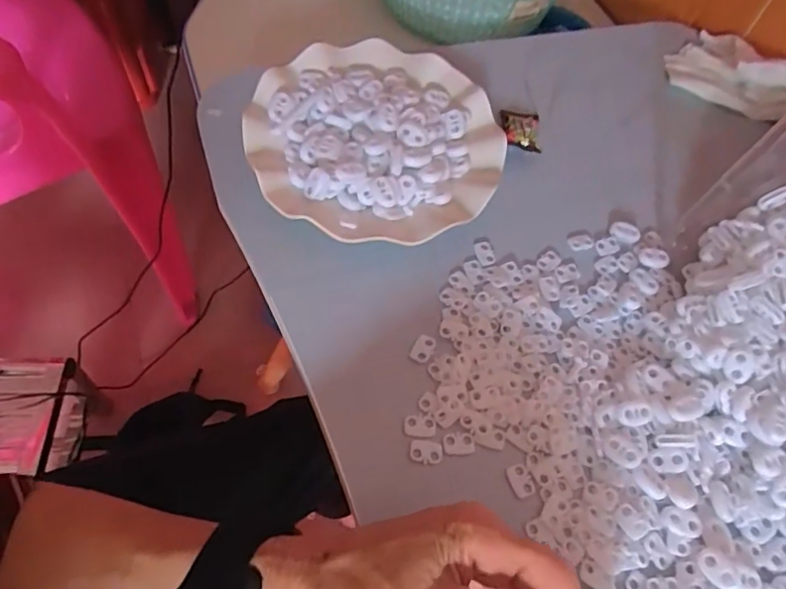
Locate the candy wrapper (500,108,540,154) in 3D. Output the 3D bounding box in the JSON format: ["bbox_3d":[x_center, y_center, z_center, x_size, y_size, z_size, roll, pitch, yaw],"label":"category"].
[{"bbox_3d":[0.103,-0.132,0.459,0.031,0.011,0.049,4,45,-1],"label":"candy wrapper"}]

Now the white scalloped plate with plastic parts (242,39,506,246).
[{"bbox_3d":[-0.012,-0.110,0.422,0.178,0.040,0.175,1,58,-2],"label":"white scalloped plate with plastic parts"}]

